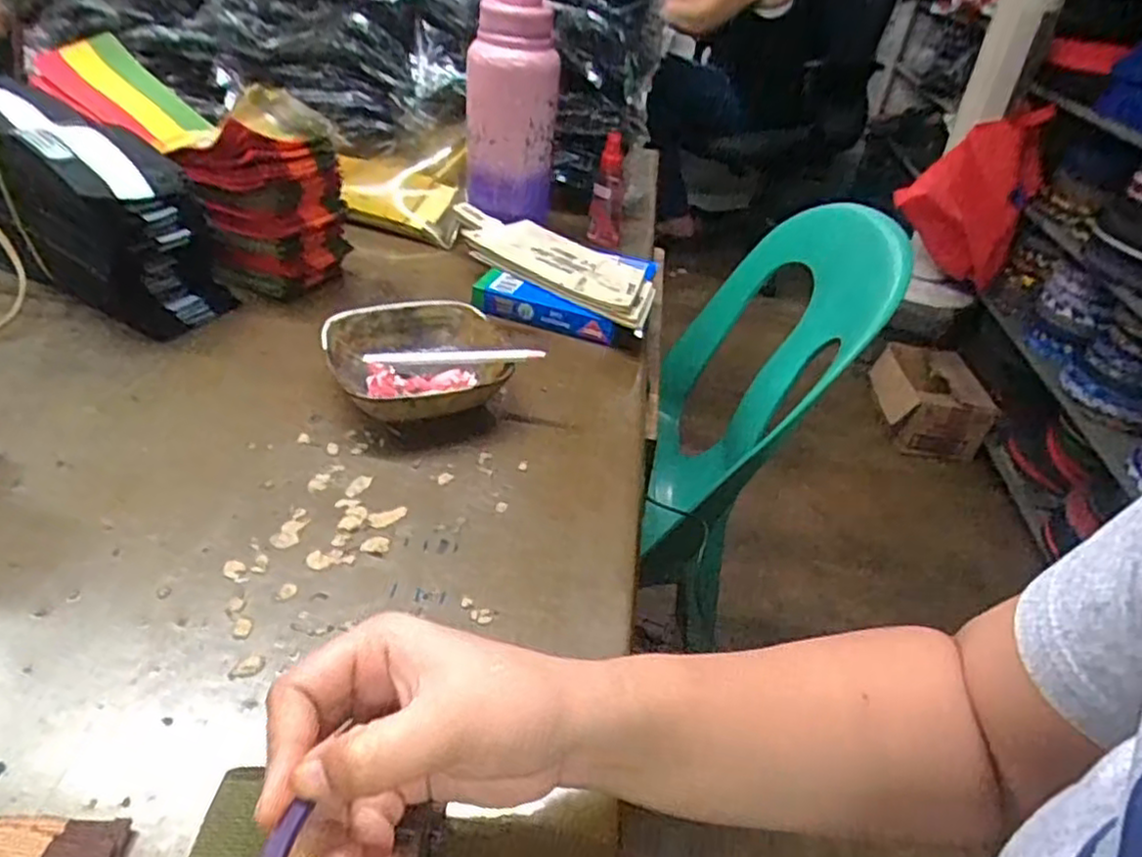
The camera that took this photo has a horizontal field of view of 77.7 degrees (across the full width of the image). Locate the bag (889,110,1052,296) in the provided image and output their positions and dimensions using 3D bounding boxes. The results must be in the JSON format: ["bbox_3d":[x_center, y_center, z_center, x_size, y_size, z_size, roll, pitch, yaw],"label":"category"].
[{"bbox_3d":[0.911,-0.508,1.650,0.344,0.360,0.148,-14,42,-26],"label":"bag"}]

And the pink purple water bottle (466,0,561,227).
[{"bbox_3d":[-0.058,-0.327,0.706,0.088,0.231,0.085,5,37,-3],"label":"pink purple water bottle"}]

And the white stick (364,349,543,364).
[{"bbox_3d":[-0.090,-0.055,0.536,0.147,0.009,0.008,1,35,18],"label":"white stick"}]

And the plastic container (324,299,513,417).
[{"bbox_3d":[-0.114,-0.047,0.541,0.133,0.046,0.125,5,37,-4],"label":"plastic container"}]

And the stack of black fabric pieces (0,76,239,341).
[{"bbox_3d":[-0.408,-0.183,0.591,0.242,0.140,0.096,24,40,21],"label":"stack of black fabric pieces"}]

